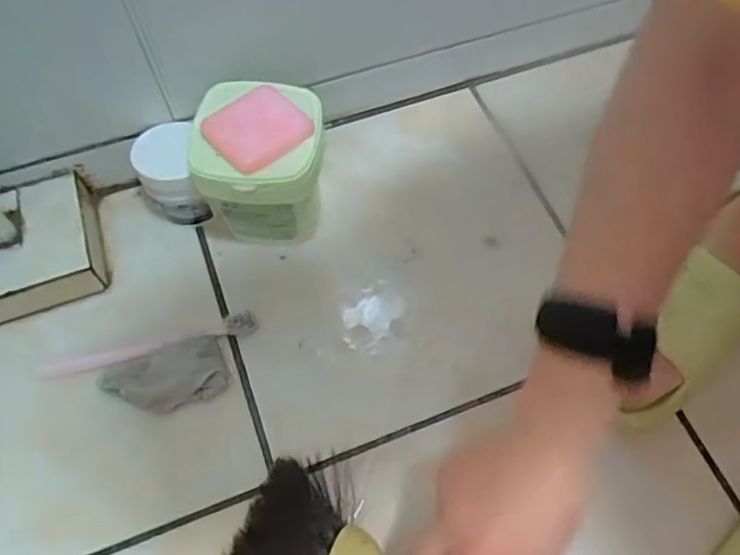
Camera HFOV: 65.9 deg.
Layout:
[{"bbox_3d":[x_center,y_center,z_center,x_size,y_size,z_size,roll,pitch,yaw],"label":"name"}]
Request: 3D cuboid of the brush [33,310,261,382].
[{"bbox_3d":[-0.175,0.053,0.449,0.168,0.016,0.016,-13,64,-7],"label":"brush"}]

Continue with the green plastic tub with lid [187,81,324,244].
[{"bbox_3d":[-0.085,-0.085,0.465,0.097,0.123,0.100,-3,63,-2],"label":"green plastic tub with lid"}]

